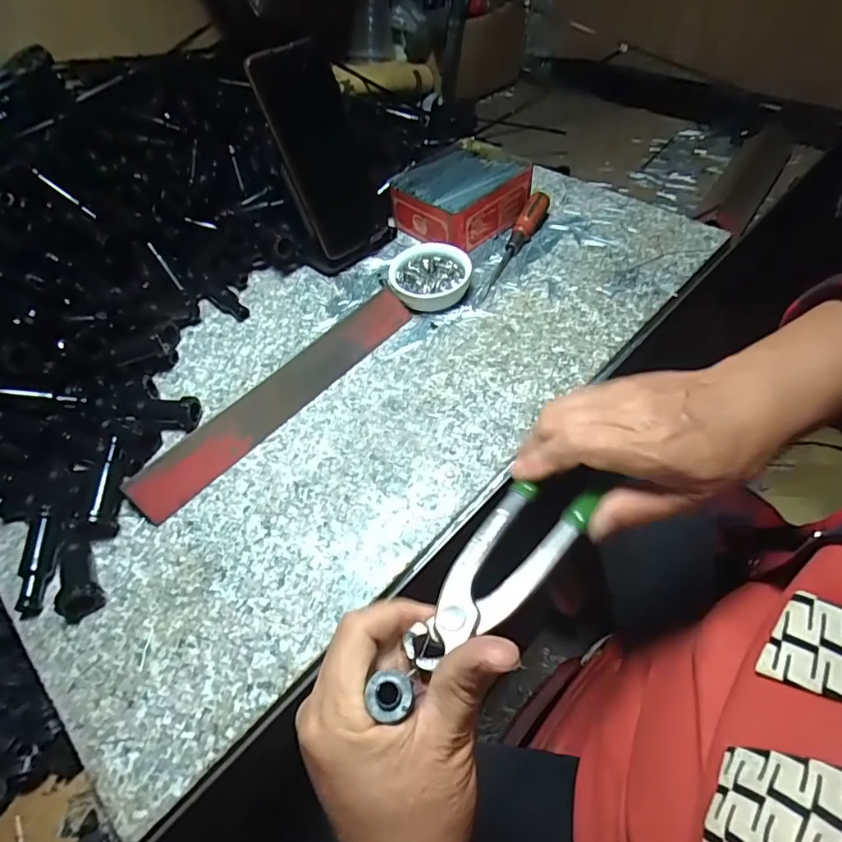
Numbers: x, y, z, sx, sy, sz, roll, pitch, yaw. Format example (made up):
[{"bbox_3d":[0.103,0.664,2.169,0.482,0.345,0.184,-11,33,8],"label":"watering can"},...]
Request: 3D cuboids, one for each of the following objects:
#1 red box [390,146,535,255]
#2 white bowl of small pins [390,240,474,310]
[{"bbox_3d":[0.042,-0.229,0.529,0.107,0.044,0.123,36,63,28],"label":"red box"},{"bbox_3d":[0.008,-0.128,0.464,0.071,0.031,0.060,2,53,7],"label":"white bowl of small pins"}]

